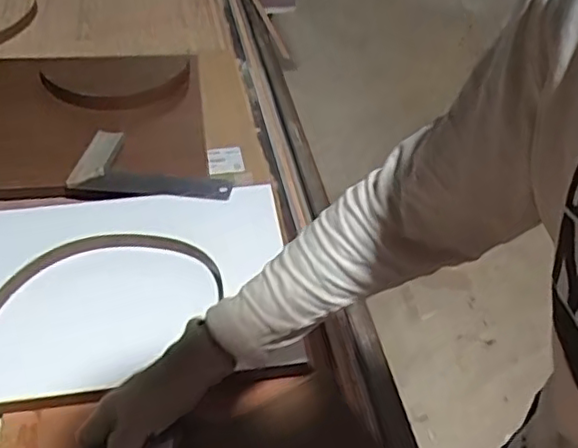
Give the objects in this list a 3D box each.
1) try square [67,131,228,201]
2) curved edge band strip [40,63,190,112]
[{"bbox_3d":[-0.204,-0.086,0.960,0.250,0.024,0.124,8,44,5],"label":"try square"},{"bbox_3d":[-0.297,-0.236,1.100,0.251,0.021,0.108,-11,45,-14],"label":"curved edge band strip"}]

